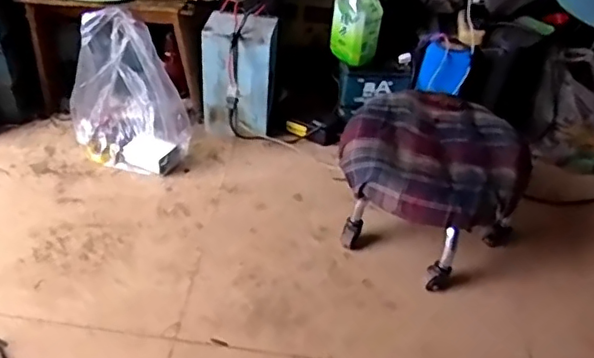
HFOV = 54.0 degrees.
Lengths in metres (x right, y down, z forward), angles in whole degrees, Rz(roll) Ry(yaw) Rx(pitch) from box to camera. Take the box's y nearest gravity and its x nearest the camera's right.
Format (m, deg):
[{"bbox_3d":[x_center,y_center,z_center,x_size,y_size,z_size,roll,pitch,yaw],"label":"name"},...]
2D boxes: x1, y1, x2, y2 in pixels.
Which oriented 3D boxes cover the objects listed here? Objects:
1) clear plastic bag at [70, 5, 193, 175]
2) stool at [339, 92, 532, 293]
[{"bbox_3d":[-0.358,-0.188,1.230,0.242,0.319,0.165,29,44,25],"label":"clear plastic bag"},{"bbox_3d":[0.256,0.017,1.151,0.321,0.242,0.323,29,44,25],"label":"stool"}]

